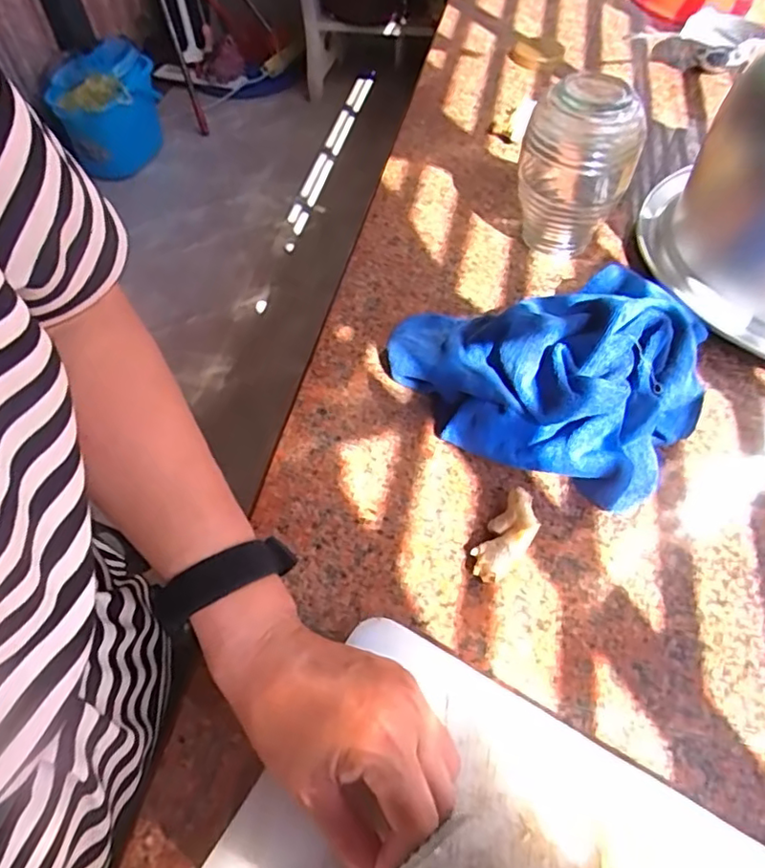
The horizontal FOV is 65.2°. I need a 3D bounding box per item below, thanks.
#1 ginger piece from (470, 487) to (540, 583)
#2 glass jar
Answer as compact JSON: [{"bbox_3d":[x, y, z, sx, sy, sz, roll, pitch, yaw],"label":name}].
[{"bbox_3d":[0.084,0.071,0.405,0.029,0.023,0.065,29,60,18],"label":"ginger piece"},{"bbox_3d":[0.181,-0.252,0.569,0.096,0.138,0.096,12,56,7],"label":"glass jar"}]

